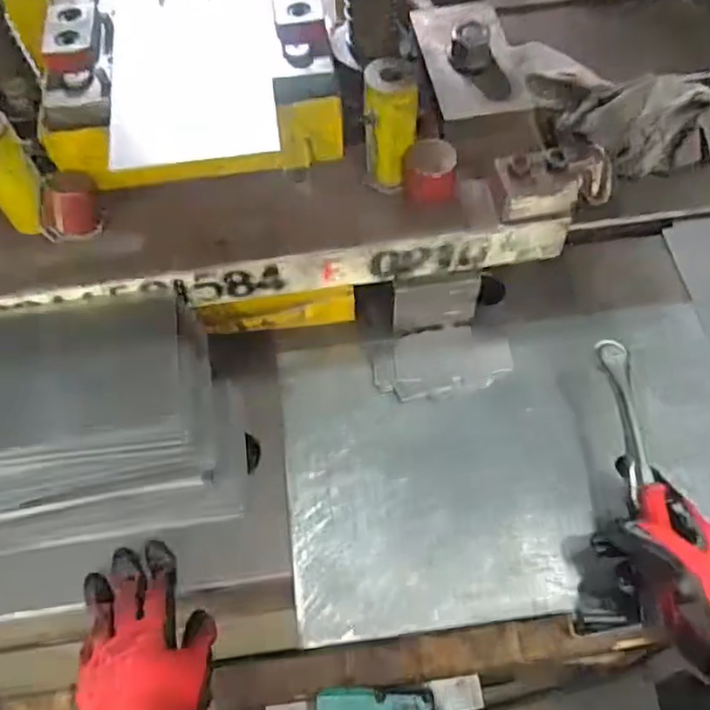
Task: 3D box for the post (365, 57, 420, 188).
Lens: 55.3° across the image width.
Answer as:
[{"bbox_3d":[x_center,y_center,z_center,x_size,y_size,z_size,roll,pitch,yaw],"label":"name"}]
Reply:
[{"bbox_3d":[0.029,-0.182,0.536,0.040,0.088,0.042,3,59,4],"label":"post"}]

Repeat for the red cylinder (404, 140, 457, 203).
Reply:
[{"bbox_3d":[0.060,-0.146,0.539,0.039,0.039,0.030,0,59,2],"label":"red cylinder"}]

